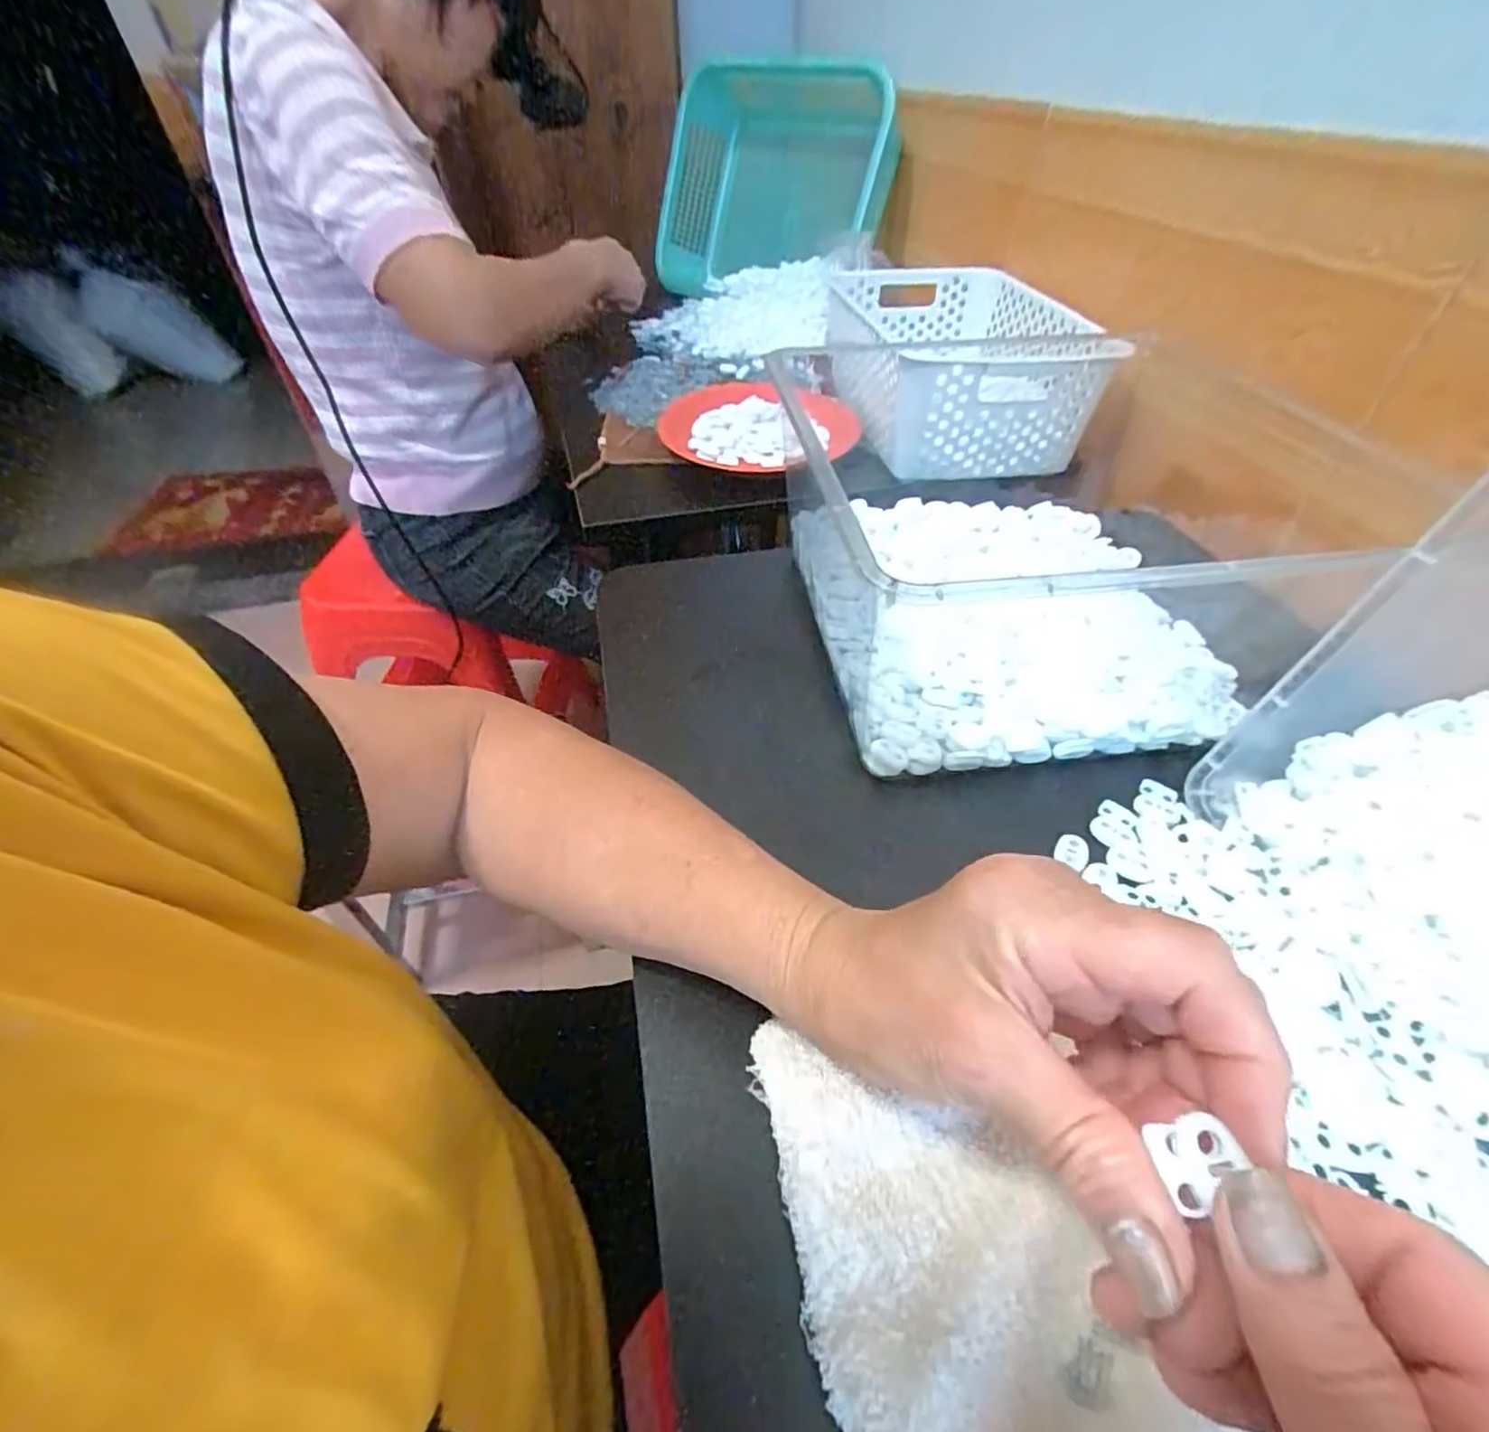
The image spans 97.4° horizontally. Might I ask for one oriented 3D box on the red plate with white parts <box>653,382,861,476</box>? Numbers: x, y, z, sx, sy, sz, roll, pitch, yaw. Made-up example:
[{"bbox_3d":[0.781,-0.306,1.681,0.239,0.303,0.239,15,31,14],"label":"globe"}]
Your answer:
[{"bbox_3d":[0.009,-0.293,0.654,0.189,0.025,0.162,21,49,20],"label":"red plate with white parts"}]

